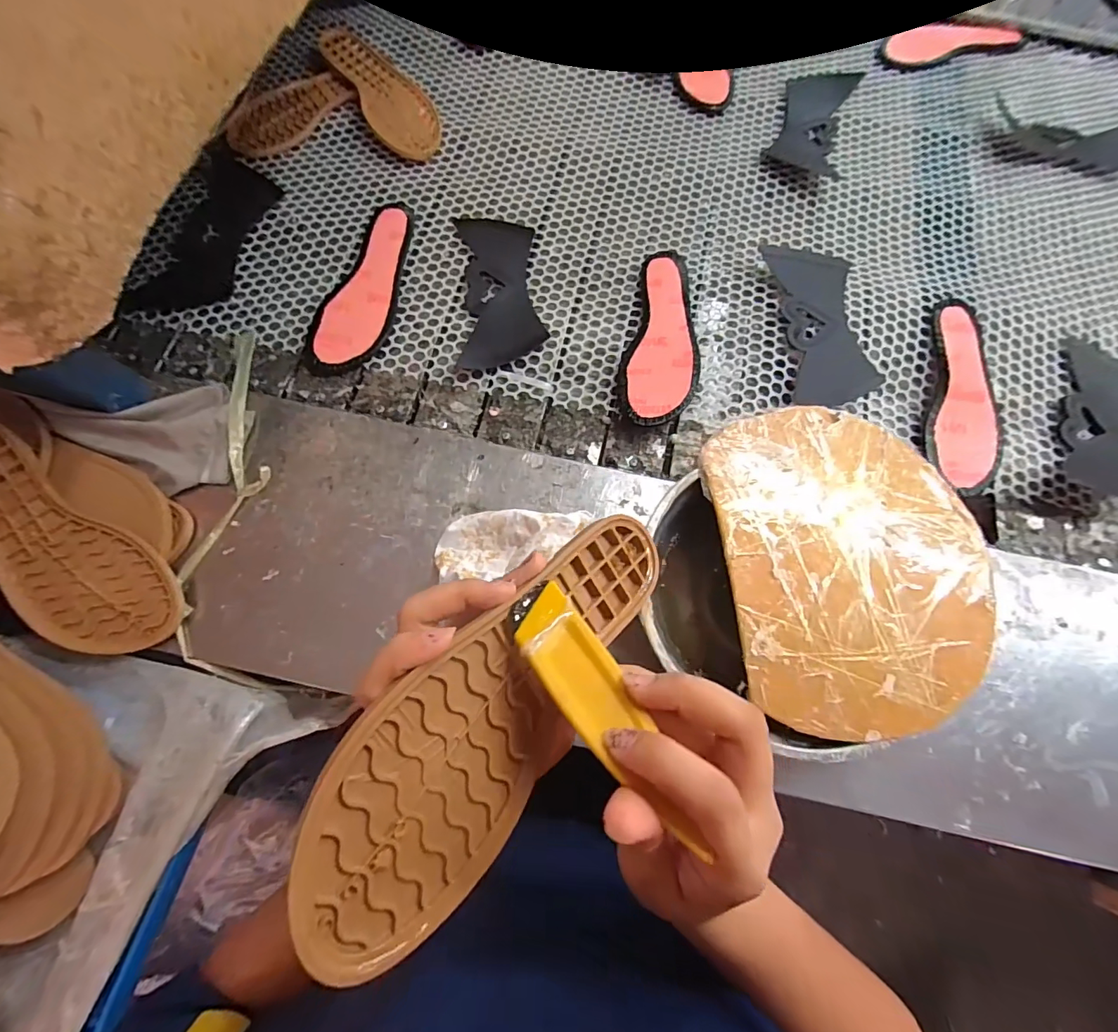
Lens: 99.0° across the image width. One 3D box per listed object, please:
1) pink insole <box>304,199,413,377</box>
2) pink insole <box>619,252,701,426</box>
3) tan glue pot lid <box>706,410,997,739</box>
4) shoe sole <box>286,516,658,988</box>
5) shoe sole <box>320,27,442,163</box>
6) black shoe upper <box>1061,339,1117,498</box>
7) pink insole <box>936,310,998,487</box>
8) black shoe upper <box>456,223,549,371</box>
[{"bbox_3d":[-0.211,-0.257,0.527,0.078,0.014,0.232,11,72,2],"label":"pink insole"},{"bbox_3d":[0.109,-0.192,0.512,0.075,0.026,0.222,8,72,0],"label":"pink insole"},{"bbox_3d":[0.217,0.029,0.353,0.186,0.007,0.234,-5,72,-4],"label":"tan glue pot lid"},{"bbox_3d":[-0.020,0.079,0.232,0.234,0.009,0.082,-45,111,-35],"label":"shoe sole"},{"bbox_3d":[-0.228,-0.551,0.616,0.083,0.021,0.245,-29,75,-11],"label":"shoe sole"},{"bbox_3d":[0.587,-0.102,0.507,0.099,0.008,0.184,20,72,4],"label":"black shoe upper"},{"bbox_3d":[0.420,-0.129,0.502,0.061,0.021,0.208,8,72,0],"label":"pink insole"},{"bbox_3d":[-0.066,-0.257,0.539,0.088,0.005,0.205,-3,72,-3],"label":"black shoe upper"}]

